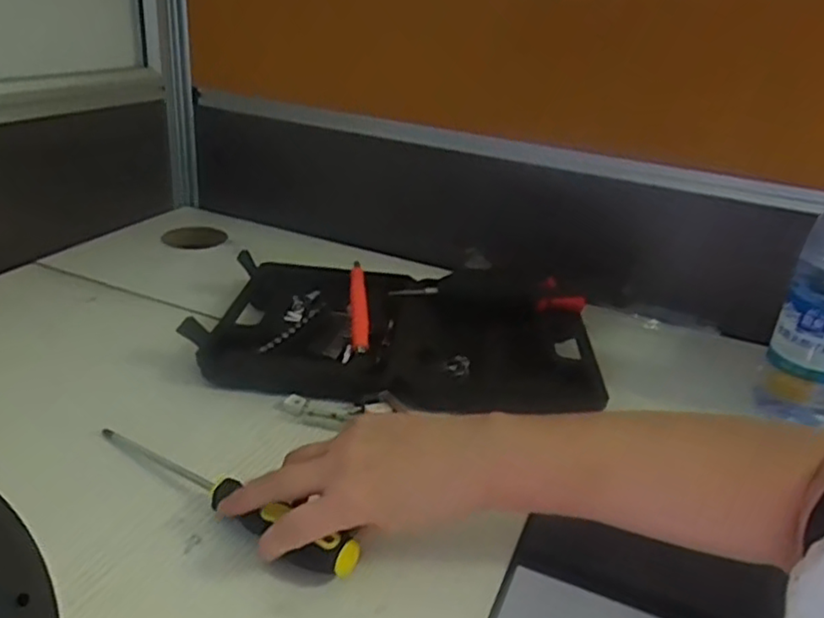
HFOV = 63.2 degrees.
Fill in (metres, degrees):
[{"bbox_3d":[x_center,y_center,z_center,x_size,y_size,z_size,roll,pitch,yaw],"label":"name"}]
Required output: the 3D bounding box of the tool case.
[{"bbox_3d":[-0.009,0.015,0.628,0.351,0.048,0.214,5,26,-1],"label":"tool case"}]

